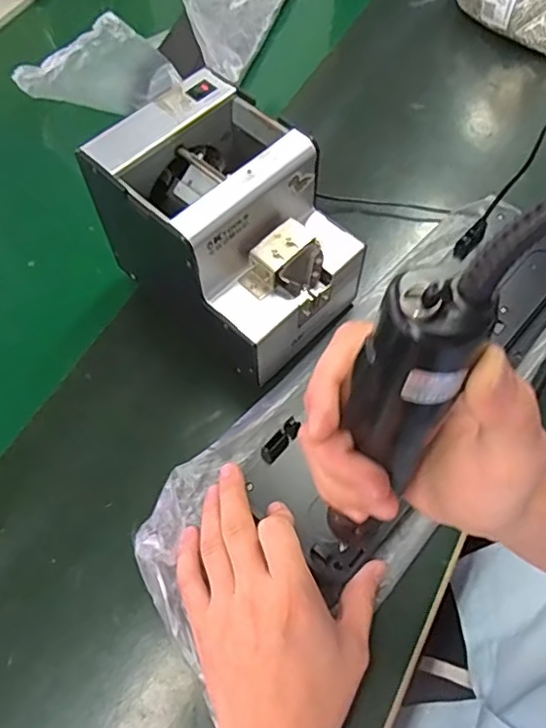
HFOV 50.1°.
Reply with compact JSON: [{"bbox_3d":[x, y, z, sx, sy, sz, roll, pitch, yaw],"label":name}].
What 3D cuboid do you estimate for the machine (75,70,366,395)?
[{"bbox_3d":[-0.031,-0.102,0.476,0.175,0.156,0.128,38,68,19],"label":"machine"}]

